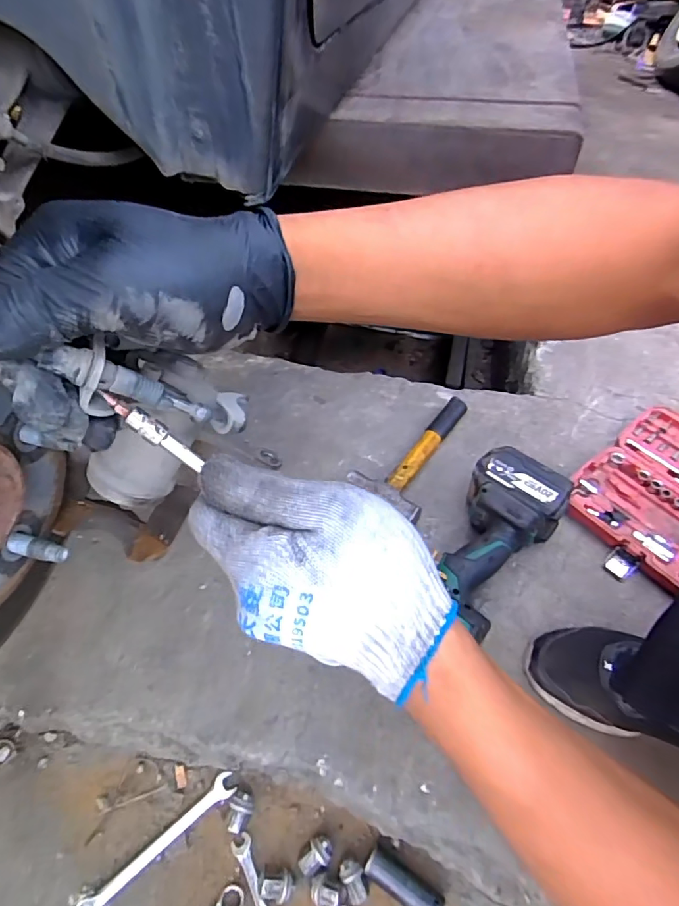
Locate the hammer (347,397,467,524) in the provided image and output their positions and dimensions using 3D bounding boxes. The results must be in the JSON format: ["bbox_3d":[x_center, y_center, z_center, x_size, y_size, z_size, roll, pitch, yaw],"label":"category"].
[{"bbox_3d":[0.119,-0.008,0.775,0.108,0.035,0.261,25,54,17],"label":"hammer"}]

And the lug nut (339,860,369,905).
[{"bbox_3d":[0.015,0.430,0.504,0.023,0.019,0.035,-22,52,-22],"label":"lug nut"}]

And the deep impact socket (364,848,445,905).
[{"bbox_3d":[0.064,0.434,0.503,0.082,0.019,0.024,25,50,19],"label":"deep impact socket"}]

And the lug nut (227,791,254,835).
[{"bbox_3d":[-0.106,0.385,0.539,0.024,0.021,0.035,2,46,-1],"label":"lug nut"}]

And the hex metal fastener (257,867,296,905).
[{"bbox_3d":[-0.063,0.430,0.498,0.037,0.018,0.027,-3,47,-6],"label":"hex metal fastener"}]

